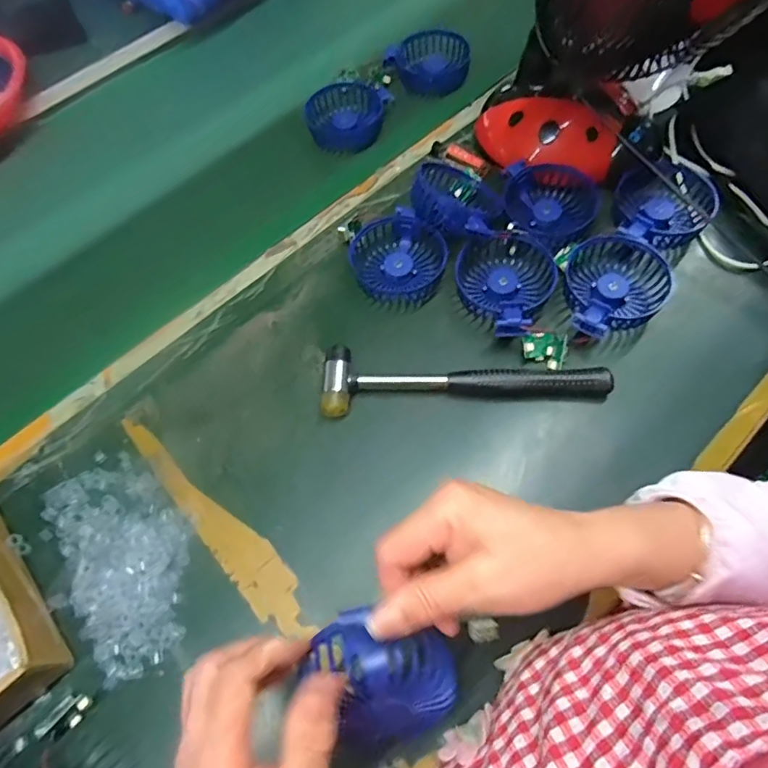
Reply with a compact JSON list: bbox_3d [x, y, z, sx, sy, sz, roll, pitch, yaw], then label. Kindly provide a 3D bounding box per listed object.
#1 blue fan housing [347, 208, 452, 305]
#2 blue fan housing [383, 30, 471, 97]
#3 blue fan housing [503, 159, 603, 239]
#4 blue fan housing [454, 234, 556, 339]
[{"bbox_3d":[0.014,-0.122,0.509,0.087,0.031,0.084,-40,67,-15],"label":"blue fan housing"},{"bbox_3d":[0.056,-0.411,0.665,0.103,0.035,0.103,1,63,5],"label":"blue fan housing"},{"bbox_3d":[0.162,-0.186,0.514,0.082,0.027,0.090,-2,63,4],"label":"blue fan housing"},{"bbox_3d":[0.109,-0.099,0.487,0.090,0.028,0.106,26,68,17],"label":"blue fan housing"}]

